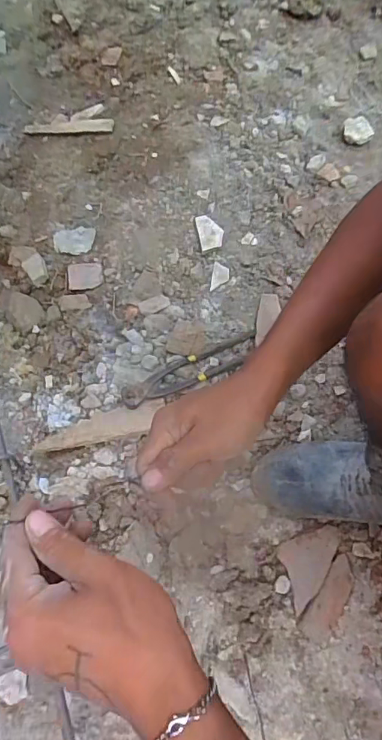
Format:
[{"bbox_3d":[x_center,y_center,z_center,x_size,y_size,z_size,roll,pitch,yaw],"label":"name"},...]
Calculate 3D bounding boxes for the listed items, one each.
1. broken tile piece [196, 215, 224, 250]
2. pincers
[{"bbox_3d":[0.034,-0.241,0.814,0.041,0.010,0.071,-9,62,-4],"label":"broken tile piece"},{"bbox_3d":[0.002,-0.002,0.679,0.214,0.014,0.048,-21,64,-10],"label":"pincers"}]

